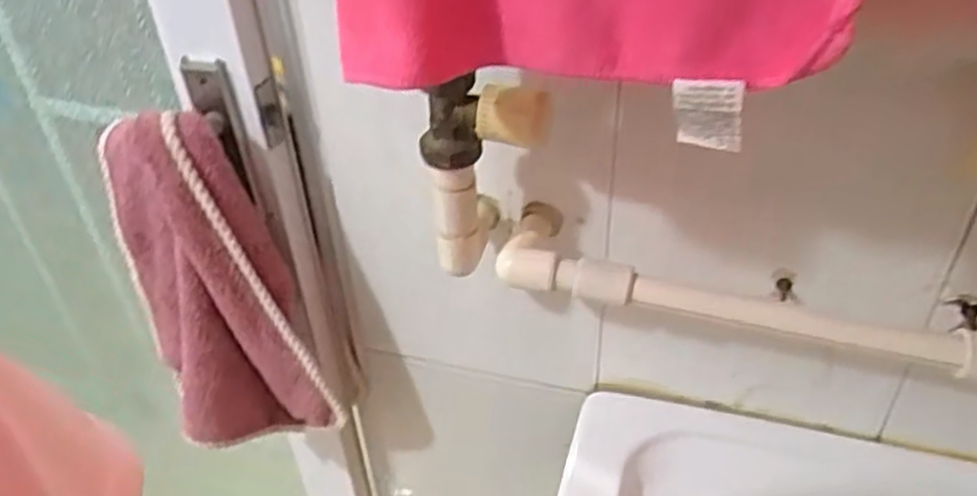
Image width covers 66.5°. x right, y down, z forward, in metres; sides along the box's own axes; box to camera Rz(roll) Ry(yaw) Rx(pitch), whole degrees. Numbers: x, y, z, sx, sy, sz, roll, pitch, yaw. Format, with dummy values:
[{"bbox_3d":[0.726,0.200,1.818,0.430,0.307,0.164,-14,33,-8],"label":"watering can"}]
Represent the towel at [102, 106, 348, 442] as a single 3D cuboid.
[{"bbox_3d":[-0.246,0.040,0.678,0.124,0.329,0.123,-22,42,-24],"label":"towel"}]

